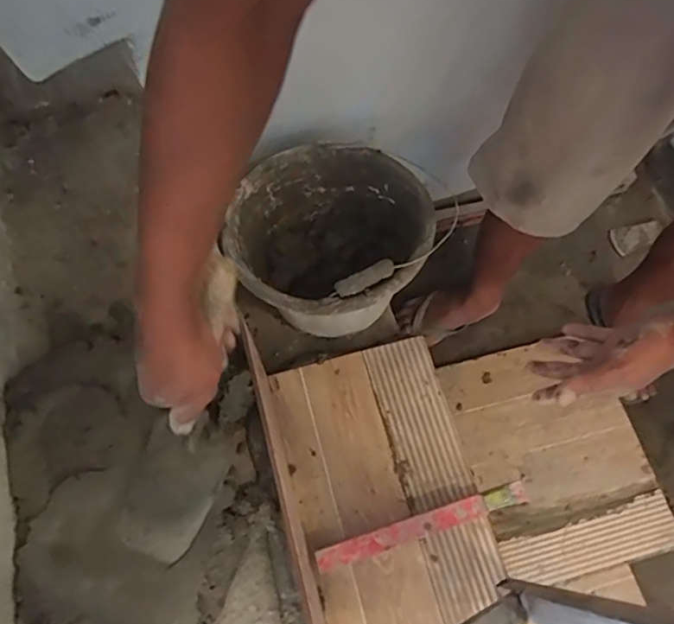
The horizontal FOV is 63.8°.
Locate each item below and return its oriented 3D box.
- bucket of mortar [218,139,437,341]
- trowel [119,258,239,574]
[{"bbox_3d":[-0.006,-0.089,0.817,0.249,0.202,0.266,0,68,-1],"label":"bucket of mortar"},{"bbox_3d":[-0.133,0.095,0.510,0.085,0.069,0.294,20,106,7],"label":"trowel"}]

